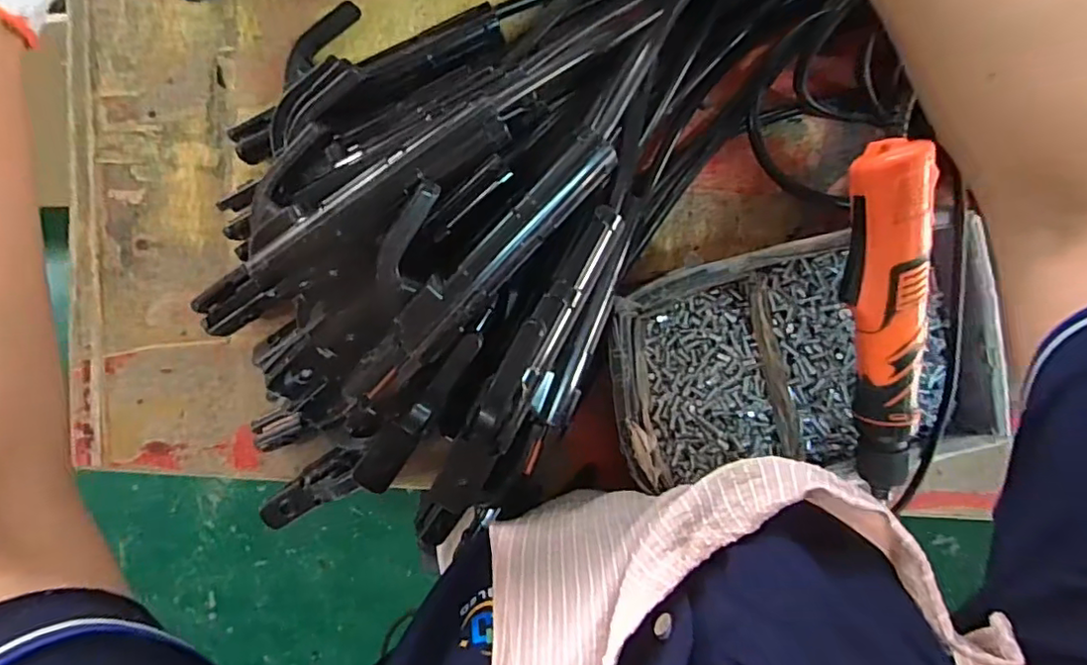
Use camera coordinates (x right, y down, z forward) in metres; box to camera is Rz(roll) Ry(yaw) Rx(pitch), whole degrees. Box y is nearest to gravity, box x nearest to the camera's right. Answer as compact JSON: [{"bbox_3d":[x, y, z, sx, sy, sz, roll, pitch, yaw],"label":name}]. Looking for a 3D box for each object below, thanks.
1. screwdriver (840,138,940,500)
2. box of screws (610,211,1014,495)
[{"bbox_3d":[0.221,0.001,0.382,0.048,0.046,0.235,-6,97,-2],"label":"screwdriver"},{"bbox_3d":[0.181,0.027,0.422,0.263,0.047,0.177,-10,97,-1],"label":"box of screws"}]

